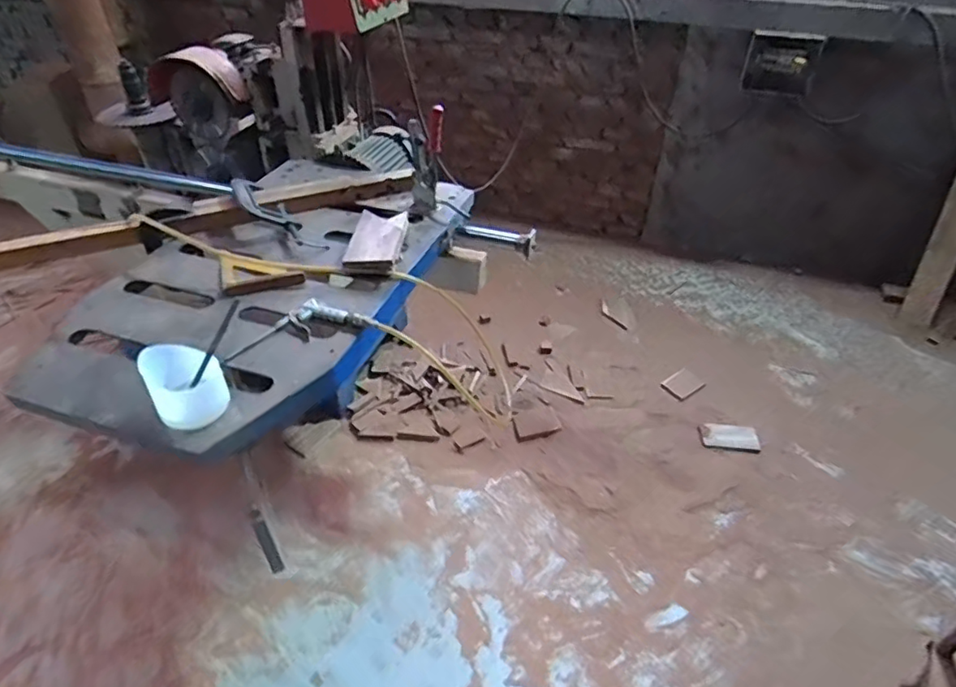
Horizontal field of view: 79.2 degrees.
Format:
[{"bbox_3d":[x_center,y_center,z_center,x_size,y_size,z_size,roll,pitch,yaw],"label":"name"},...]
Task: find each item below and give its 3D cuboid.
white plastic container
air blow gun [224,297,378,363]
[{"bbox_3d":[-0.402,0.052,0.798,0.092,0.093,0.084,-21,46,-25],"label":"white plastic container"},{"bbox_3d":[-0.299,-0.035,0.981,0.240,0.030,0.093,-10,42,-13],"label":"air blow gun"}]

